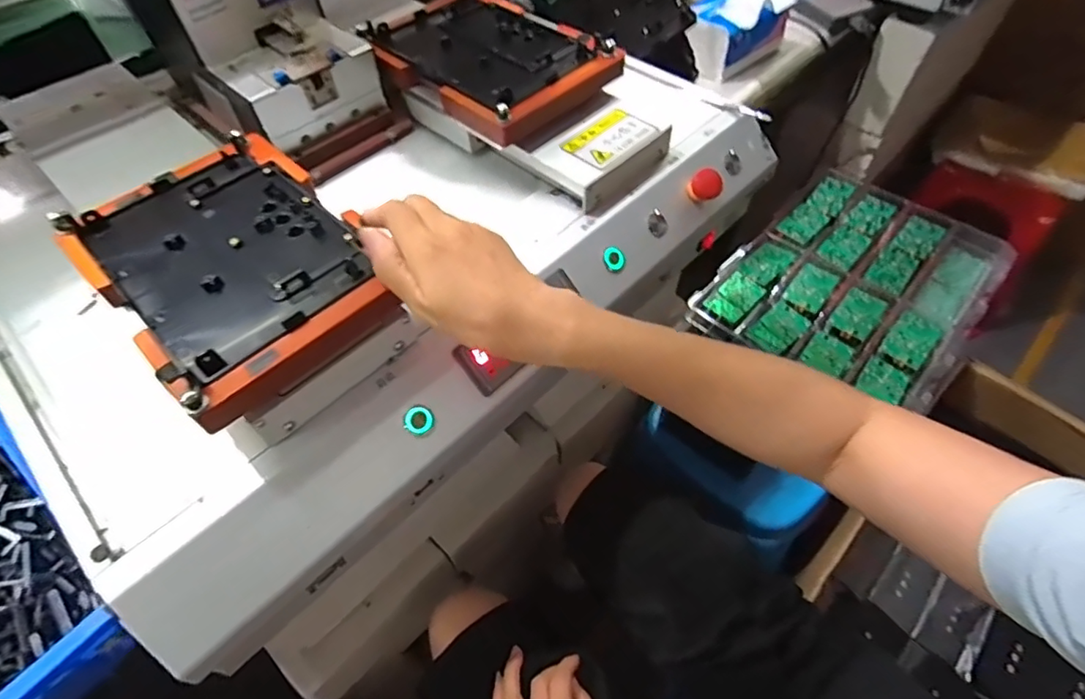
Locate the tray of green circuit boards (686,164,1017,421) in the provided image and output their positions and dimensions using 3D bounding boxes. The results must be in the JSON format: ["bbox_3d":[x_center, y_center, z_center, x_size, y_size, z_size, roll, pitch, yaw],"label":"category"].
[{"bbox_3d":[0.526,-0.113,0.947,0.368,0.053,0.480,36,62,24],"label":"tray of green circuit boards"}]

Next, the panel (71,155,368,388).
[{"bbox_3d":[-0.212,-0.069,0.380,0.182,0.014,0.133,37,63,25],"label":"panel"}]

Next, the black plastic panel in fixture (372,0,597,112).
[{"bbox_3d":[-0.061,-0.291,0.538,0.198,0.025,0.147,34,61,23],"label":"black plastic panel in fixture"}]

